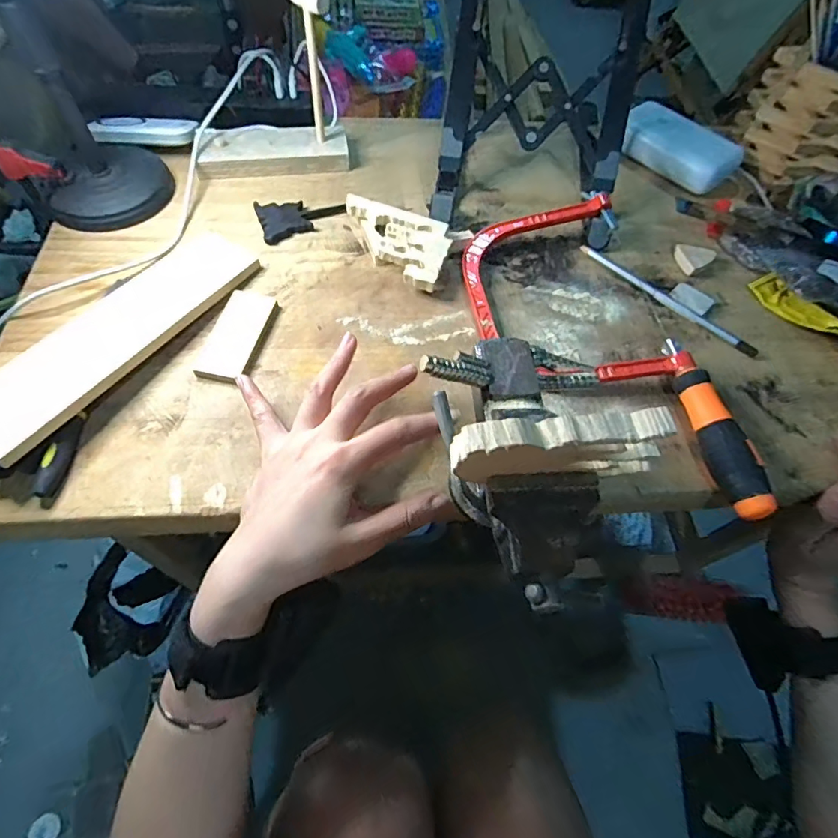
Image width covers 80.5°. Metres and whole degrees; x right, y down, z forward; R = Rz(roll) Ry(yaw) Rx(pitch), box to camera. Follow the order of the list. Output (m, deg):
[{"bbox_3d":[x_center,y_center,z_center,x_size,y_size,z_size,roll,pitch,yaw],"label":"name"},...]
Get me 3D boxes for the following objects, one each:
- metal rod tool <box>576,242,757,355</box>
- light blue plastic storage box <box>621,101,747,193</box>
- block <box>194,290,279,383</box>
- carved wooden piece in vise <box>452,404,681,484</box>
[{"bbox_3d":[0.212,-0.105,0.429,0.010,0.007,0.168,-39,69,-23],"label":"metal rod tool"},{"bbox_3d":[0.265,-0.279,0.512,0.117,0.034,0.064,40,65,18],"label":"light blue plastic storage box"},{"bbox_3d":[-0.138,-0.064,0.379,0.037,0.006,0.080,12,60,3],"label":"block"},{"bbox_3d":[0.059,0.012,0.212,0.088,0.044,0.018,-3,60,-6],"label":"carved wooden piece in vise"}]

